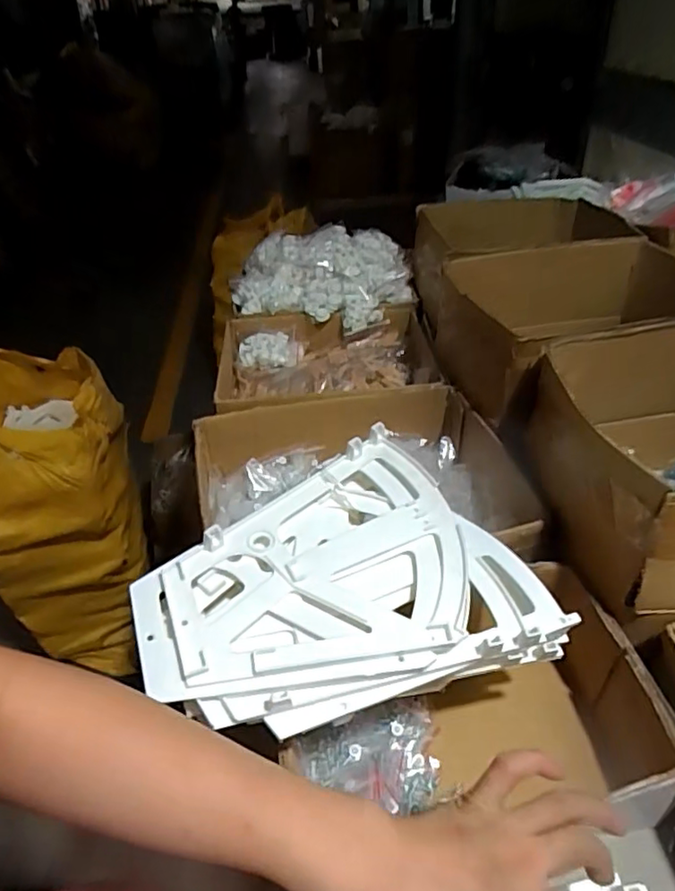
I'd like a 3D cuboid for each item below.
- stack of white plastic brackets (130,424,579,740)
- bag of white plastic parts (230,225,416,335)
[{"bbox_3d":[0.002,0.102,0.486,0.314,0.060,0.219,-15,43,-10],"label":"stack of white plastic brackets"},{"bbox_3d":[-0.024,-0.297,1.019,0.296,0.104,0.219,-2,42,5],"label":"bag of white plastic parts"}]

